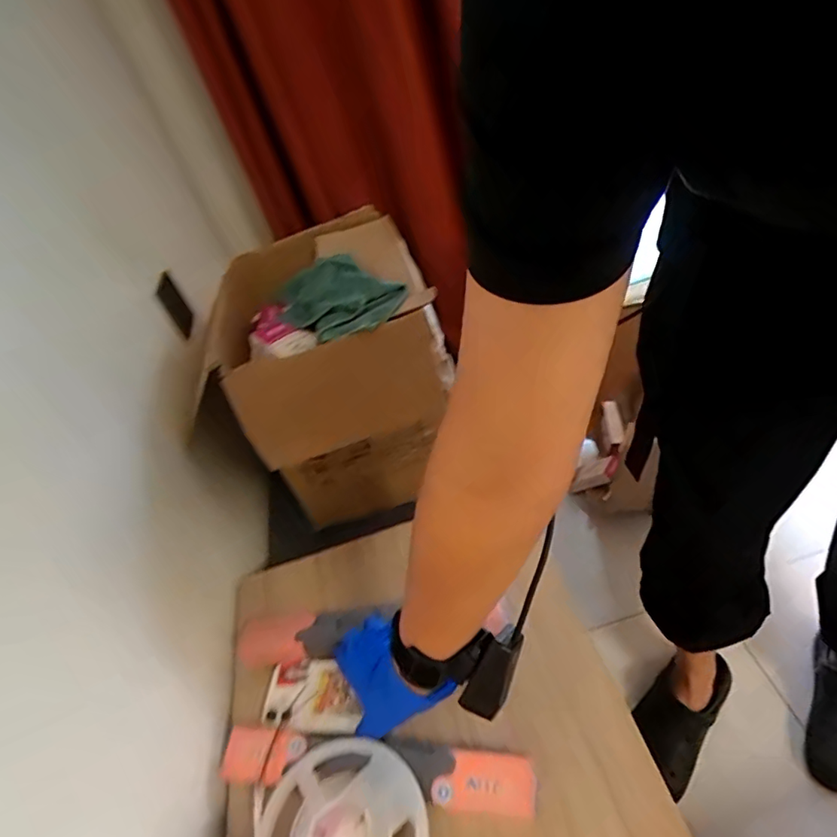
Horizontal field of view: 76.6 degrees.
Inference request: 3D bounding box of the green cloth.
[{"bbox_3d":[-0.124,-0.167,0.732,0.131,0.033,0.274,-42,43,-9],"label":"green cloth"}]

